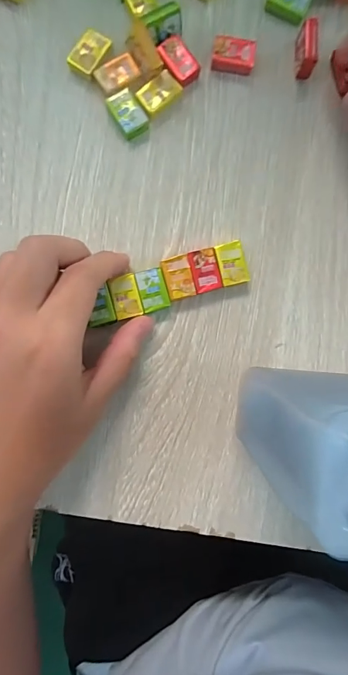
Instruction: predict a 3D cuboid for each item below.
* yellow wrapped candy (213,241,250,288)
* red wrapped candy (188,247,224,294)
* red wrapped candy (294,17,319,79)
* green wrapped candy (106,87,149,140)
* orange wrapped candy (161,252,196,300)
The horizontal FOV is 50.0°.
[{"bbox_3d":[0.036,-0.046,0.232,0.017,0.008,0.026,-13,92,-3],"label":"yellow wrapped candy"},{"bbox_3d":[0.019,-0.041,0.232,0.017,0.008,0.026,-12,91,-3],"label":"red wrapped candy"},{"bbox_3d":[0.081,-0.177,0.229,0.009,0.017,0.028,0,91,-3],"label":"red wrapped candy"},{"bbox_3d":[-0.028,-0.136,0.230,0.017,0.009,0.027,-33,92,-2],"label":"green wrapped candy"},{"bbox_3d":[0.003,-0.037,0.231,0.017,0.008,0.026,-15,92,-3],"label":"orange wrapped candy"}]

